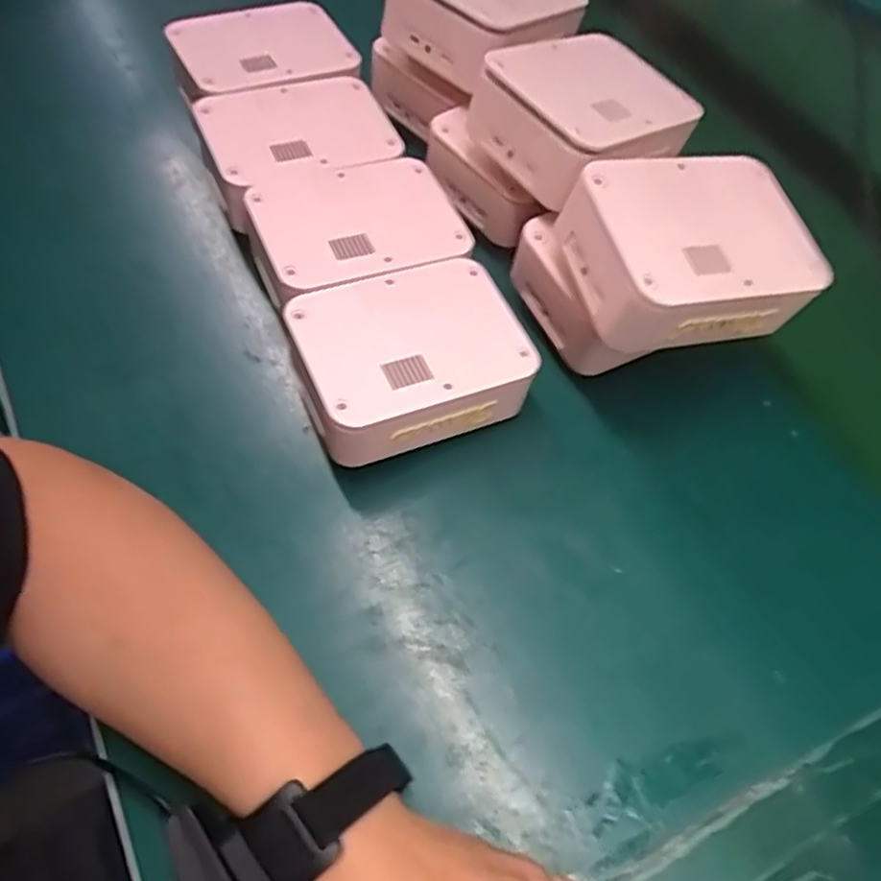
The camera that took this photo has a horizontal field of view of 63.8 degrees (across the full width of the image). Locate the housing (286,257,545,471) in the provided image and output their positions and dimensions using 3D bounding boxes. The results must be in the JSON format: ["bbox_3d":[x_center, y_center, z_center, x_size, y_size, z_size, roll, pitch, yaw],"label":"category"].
[{"bbox_3d":[-0.018,-0.049,0.418,0.132,0.051,0.101,-23,64,-13],"label":"housing"}]

